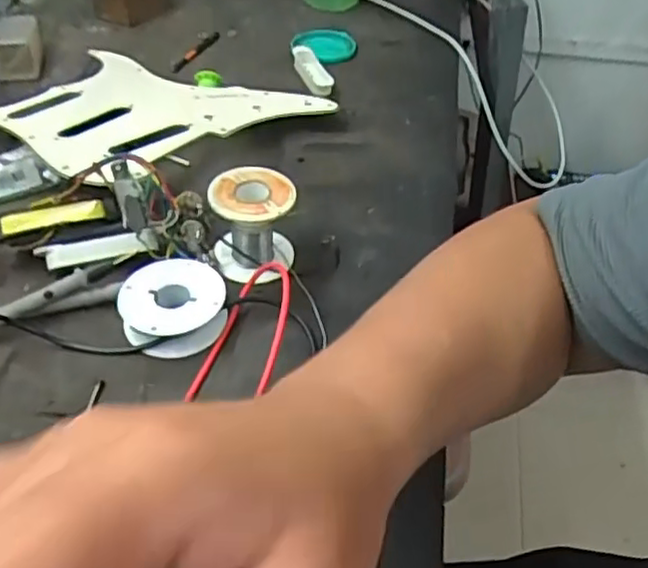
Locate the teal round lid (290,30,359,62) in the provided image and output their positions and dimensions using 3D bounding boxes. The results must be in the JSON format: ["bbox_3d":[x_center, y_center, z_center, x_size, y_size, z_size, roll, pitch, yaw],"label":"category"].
[{"bbox_3d":[0.003,-0.244,0.695,0.058,0.013,0.079,30,51,26],"label":"teal round lid"}]

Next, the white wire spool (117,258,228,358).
[{"bbox_3d":[-0.090,0.012,0.411,0.060,0.024,0.056,-5,45,-7],"label":"white wire spool"}]

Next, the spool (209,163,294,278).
[{"bbox_3d":[-0.046,-0.041,0.441,0.051,0.048,0.044,-10,45,-12],"label":"spool"}]

